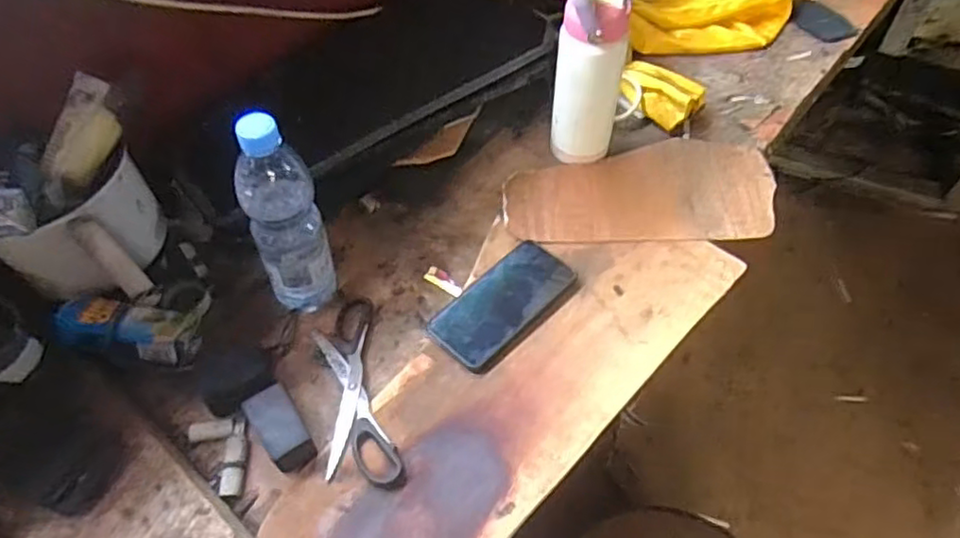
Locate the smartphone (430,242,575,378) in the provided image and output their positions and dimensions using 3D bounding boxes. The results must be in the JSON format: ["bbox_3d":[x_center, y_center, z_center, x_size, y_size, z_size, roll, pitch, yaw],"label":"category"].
[{"bbox_3d":[0.026,0.036,0.706,0.081,0.012,0.168,36,63,24],"label":"smartphone"}]

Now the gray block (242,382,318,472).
[{"bbox_3d":[-0.186,0.147,0.609,0.039,0.035,0.075,-32,60,-20],"label":"gray block"}]

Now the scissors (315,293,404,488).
[{"bbox_3d":[-0.127,0.114,0.649,0.065,0.012,0.211,-12,55,-7],"label":"scissors"}]

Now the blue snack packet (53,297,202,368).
[{"bbox_3d":[-0.352,0.060,0.659,0.136,0.033,0.068,9,55,8],"label":"blue snack packet"}]

